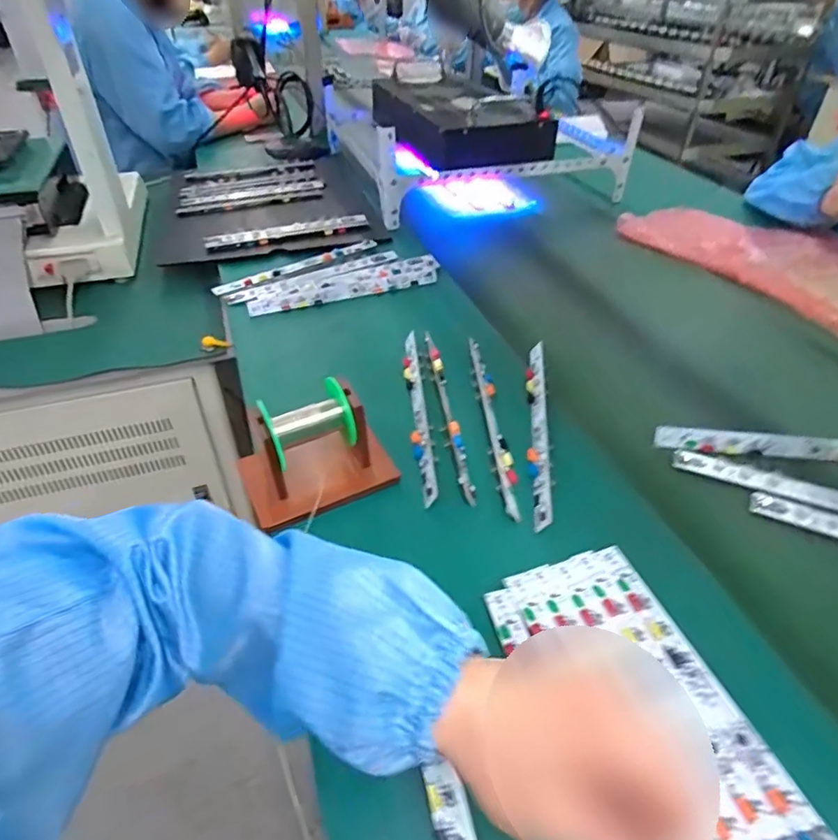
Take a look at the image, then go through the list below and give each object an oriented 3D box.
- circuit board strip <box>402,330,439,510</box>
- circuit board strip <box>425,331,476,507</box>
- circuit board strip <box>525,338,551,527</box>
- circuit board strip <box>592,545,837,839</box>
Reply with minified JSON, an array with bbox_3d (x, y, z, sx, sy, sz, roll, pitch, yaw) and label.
[{"bbox_3d":[-0.003,-0.017,0.632,0.020,0.009,0.285,-3,41,-5],"label":"circuit board strip"},{"bbox_3d":[0.031,-0.017,0.622,0.015,0.012,0.274,-4,41,-6],"label":"circuit board strip"},{"bbox_3d":[0.130,0.004,0.605,0.020,0.013,0.277,6,41,5],"label":"circuit board strip"},{"bbox_3d":[0.210,0.203,0.374,0.027,0.005,0.287,-12,43,-15],"label":"circuit board strip"}]

